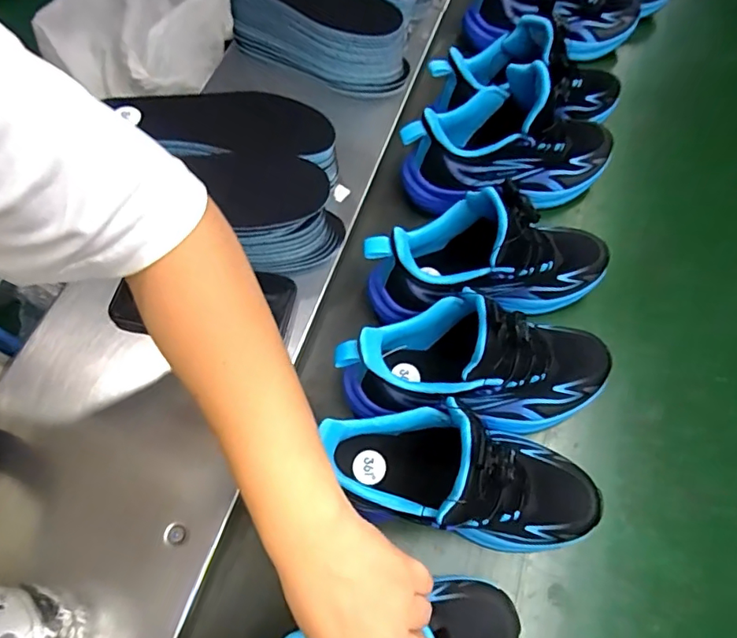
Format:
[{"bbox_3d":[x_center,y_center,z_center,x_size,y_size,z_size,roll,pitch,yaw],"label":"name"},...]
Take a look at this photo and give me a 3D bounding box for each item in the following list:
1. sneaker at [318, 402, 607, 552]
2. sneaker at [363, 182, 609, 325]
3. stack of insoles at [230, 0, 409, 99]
[{"bbox_3d":[0.075,0.118,0.386,0.211,0.155,0.081,9,64,2],"label":"sneaker"},{"bbox_3d":[0.119,-0.058,0.492,0.243,0.141,0.085,-6,65,-5],"label":"sneaker"},{"bbox_3d":[-0.059,-0.351,0.626,0.220,0.088,0.080,27,66,10],"label":"stack of insoles"}]

